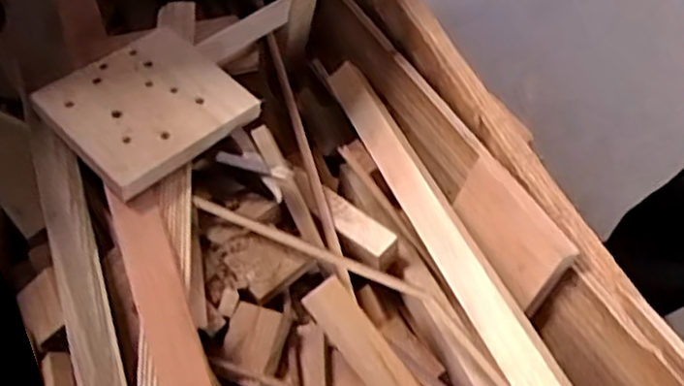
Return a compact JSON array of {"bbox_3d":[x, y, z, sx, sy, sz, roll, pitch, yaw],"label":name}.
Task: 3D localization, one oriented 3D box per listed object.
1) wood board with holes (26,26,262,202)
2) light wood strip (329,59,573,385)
[{"bbox_3d":[-0.158,-0.072,0.560,0.119,0.014,0.135,42,59,14],"label":"wood board with holes"},{"bbox_3d":[0.131,0.118,0.480,0.033,0.025,0.685,-20,51,-10],"label":"light wood strip"}]

